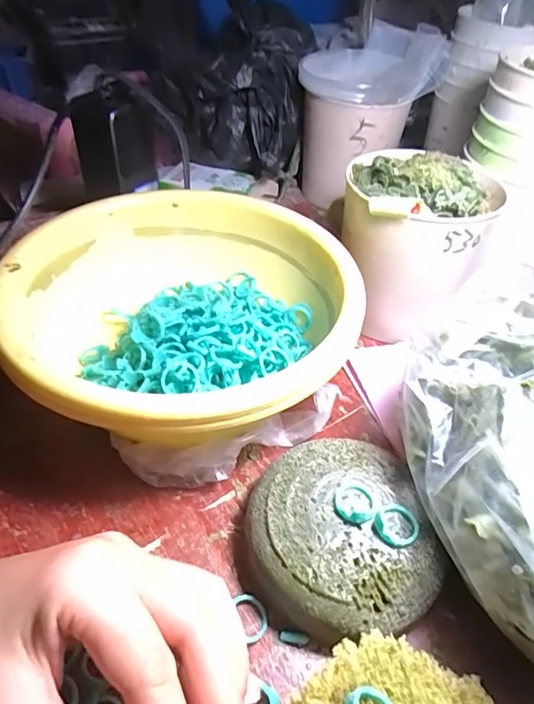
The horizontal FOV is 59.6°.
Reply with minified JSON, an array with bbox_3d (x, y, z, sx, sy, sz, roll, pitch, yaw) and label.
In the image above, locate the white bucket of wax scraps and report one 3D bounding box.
[{"bbox_3d":[0.113,-0.088,0.369,0.108,0.125,0.100,2,45,-2],"label":"white bucket of wax scraps"}]

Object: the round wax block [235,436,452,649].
[{"bbox_3d":[0.036,0.100,0.252,0.097,0.039,0.097,2,45,-2],"label":"round wax block"}]

